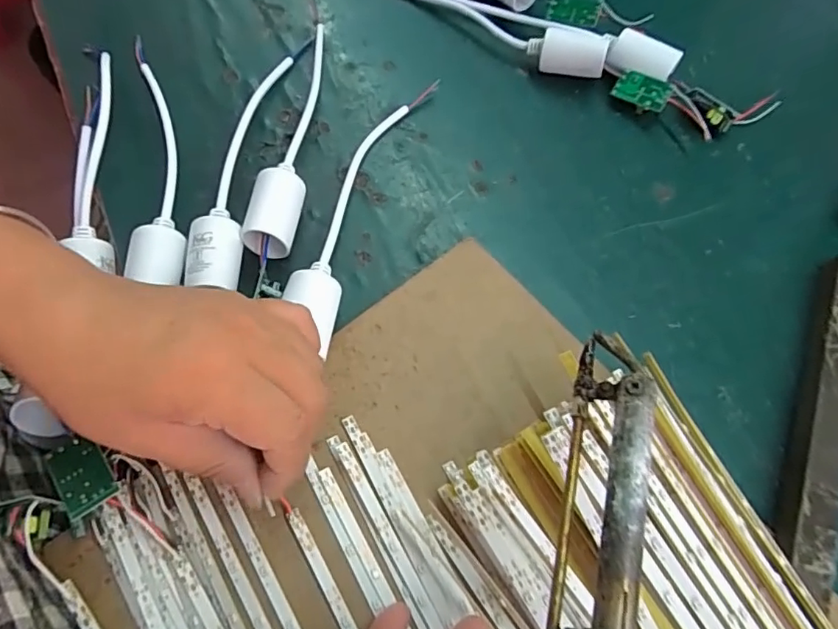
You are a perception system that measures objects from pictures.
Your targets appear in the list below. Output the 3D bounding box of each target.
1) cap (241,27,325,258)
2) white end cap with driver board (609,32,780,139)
[{"bbox_3d":[-0.071,-0.117,0.332,0.025,0.025,0.180,9,65,0],"label":"cap"},{"bbox_3d":[0.180,-0.147,0.366,0.116,0.032,0.055,22,65,6],"label":"white end cap with driver board"}]

